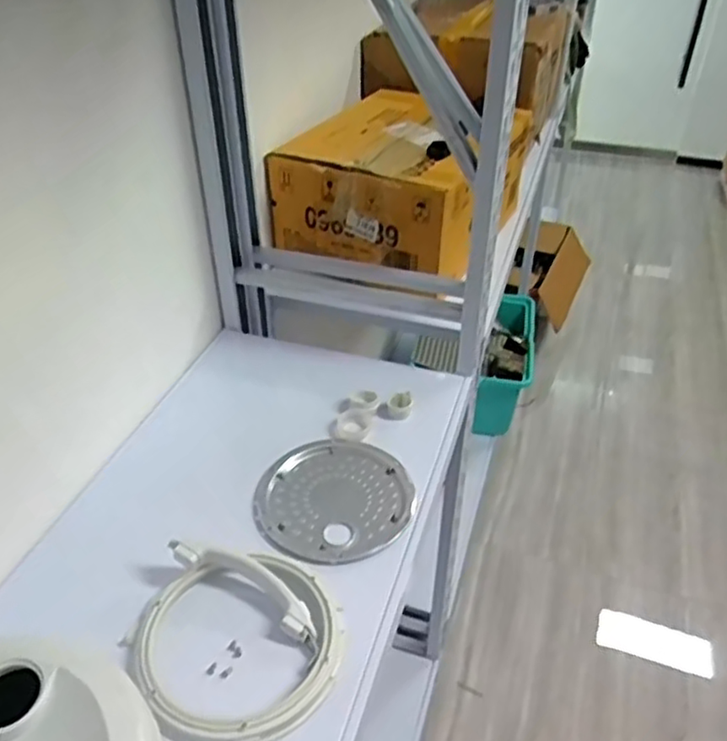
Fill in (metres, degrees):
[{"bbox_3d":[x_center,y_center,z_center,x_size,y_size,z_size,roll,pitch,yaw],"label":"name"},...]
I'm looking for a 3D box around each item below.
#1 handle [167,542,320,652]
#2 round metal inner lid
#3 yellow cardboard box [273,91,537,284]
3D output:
[{"bbox_3d":[-0.111,0.212,0.683,0.176,0.041,0.050,19,42,23],"label":"handle"},{"bbox_3d":[-0.035,0.149,0.804,0.173,0.015,0.184,0,38,0],"label":"round metal inner lid"},{"bbox_3d":[0.076,-0.380,1.309,0.368,0.178,0.495,17,41,20],"label":"yellow cardboard box"}]

